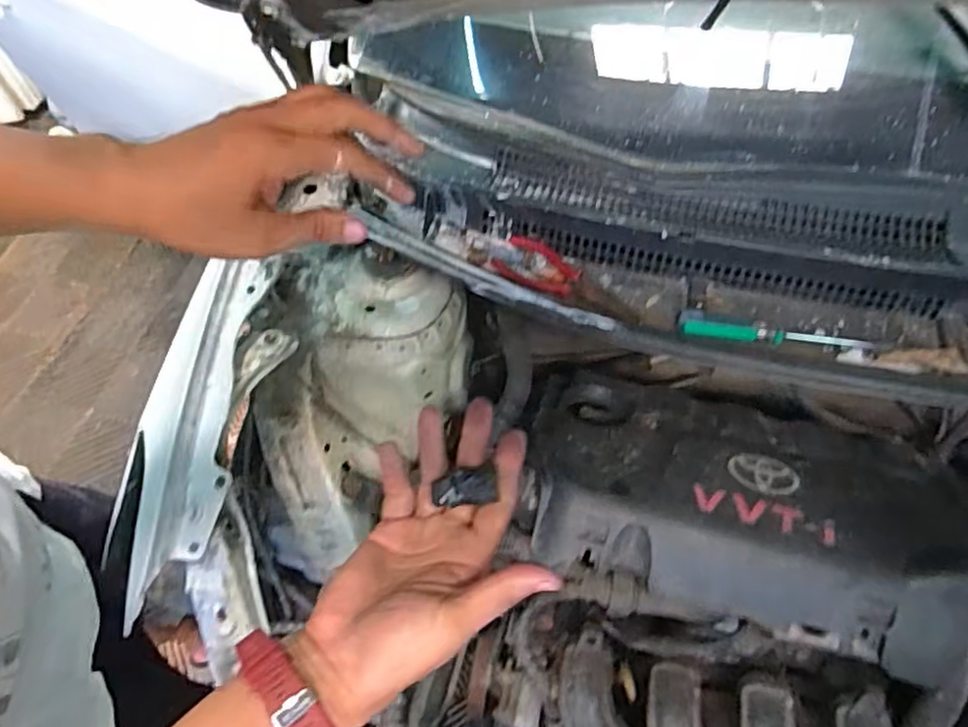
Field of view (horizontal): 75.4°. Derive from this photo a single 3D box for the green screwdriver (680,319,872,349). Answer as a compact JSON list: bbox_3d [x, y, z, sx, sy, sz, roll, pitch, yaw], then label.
[{"bbox_3d":[0.255,-0.024,0.550,0.159,0.016,0.015,5,56,6],"label":"green screwdriver"}]

